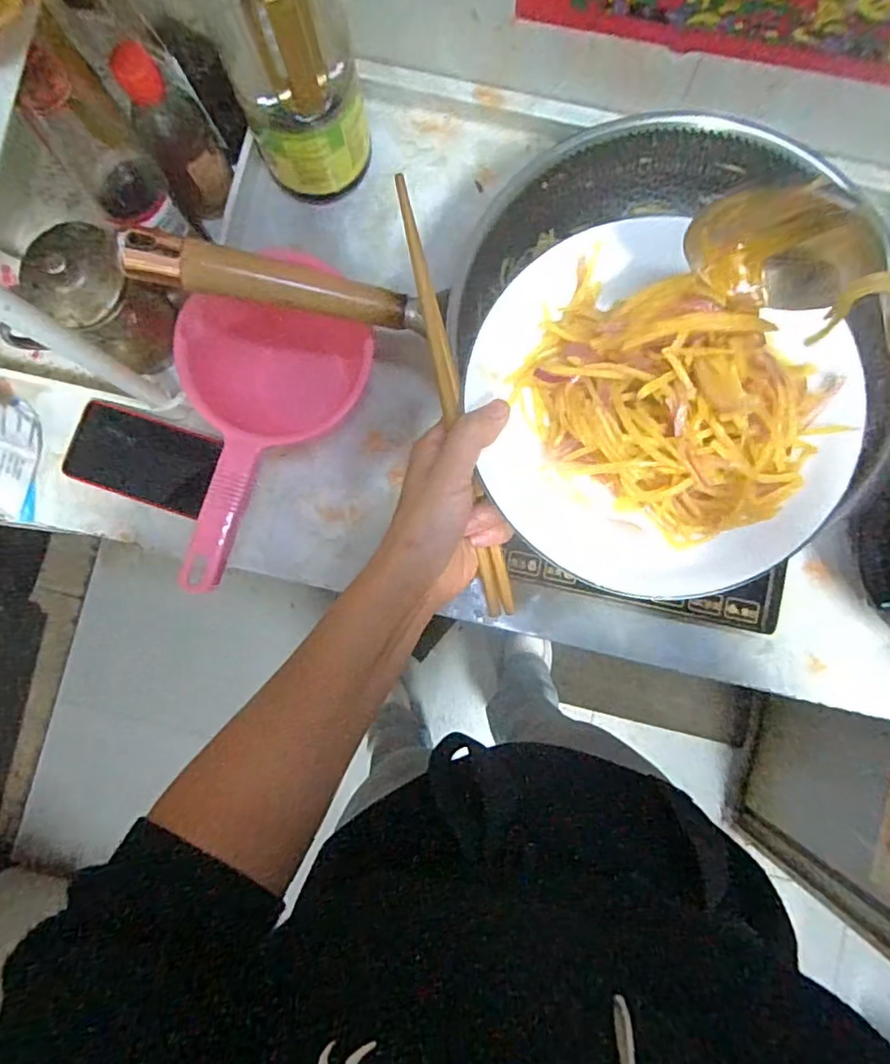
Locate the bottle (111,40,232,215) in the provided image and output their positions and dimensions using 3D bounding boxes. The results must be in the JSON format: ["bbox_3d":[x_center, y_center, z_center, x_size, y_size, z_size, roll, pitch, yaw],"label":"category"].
[{"bbox_3d":[-0.218,-0.324,0.486,0.048,0.130,0.049,0,85,0],"label":"bottle"}]

